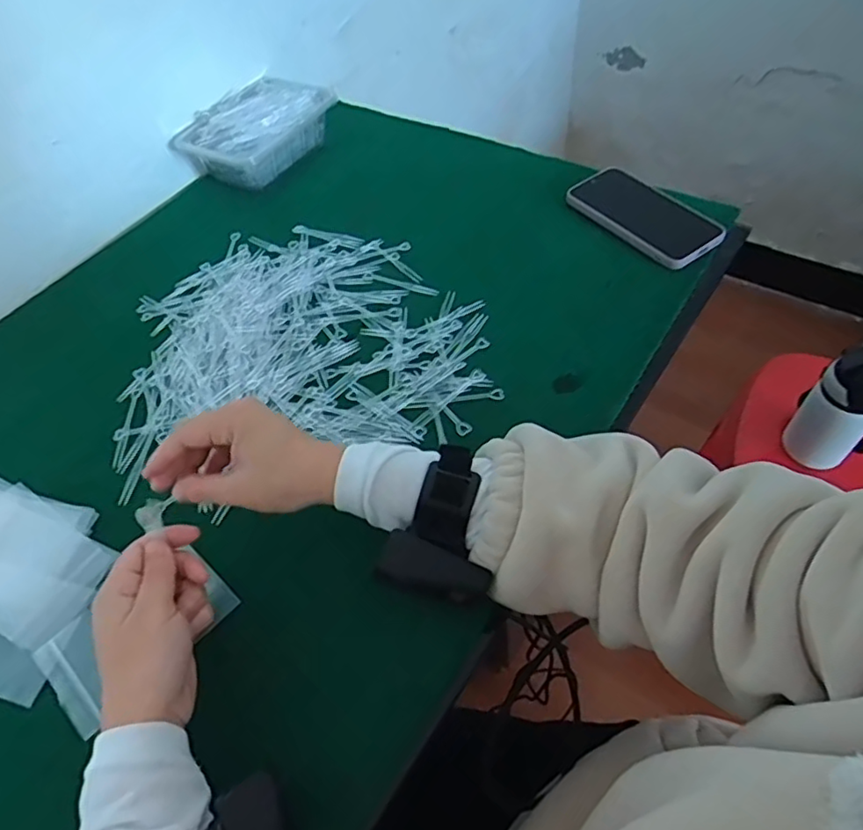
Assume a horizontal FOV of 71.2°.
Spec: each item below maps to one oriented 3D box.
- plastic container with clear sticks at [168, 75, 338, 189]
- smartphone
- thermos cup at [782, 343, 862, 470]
[{"bbox_3d":[-0.212,-0.353,0.749,0.127,0.057,0.167,21,58,20],"label":"plastic container with clear sticks"},{"bbox_3d":[0.222,-0.208,0.628,0.077,0.018,0.158,-32,57,-17],"label":"smartphone"},{"bbox_3d":[0.491,-0.006,0.723,0.071,0.166,0.071,-3,53,4],"label":"thermos cup"}]

